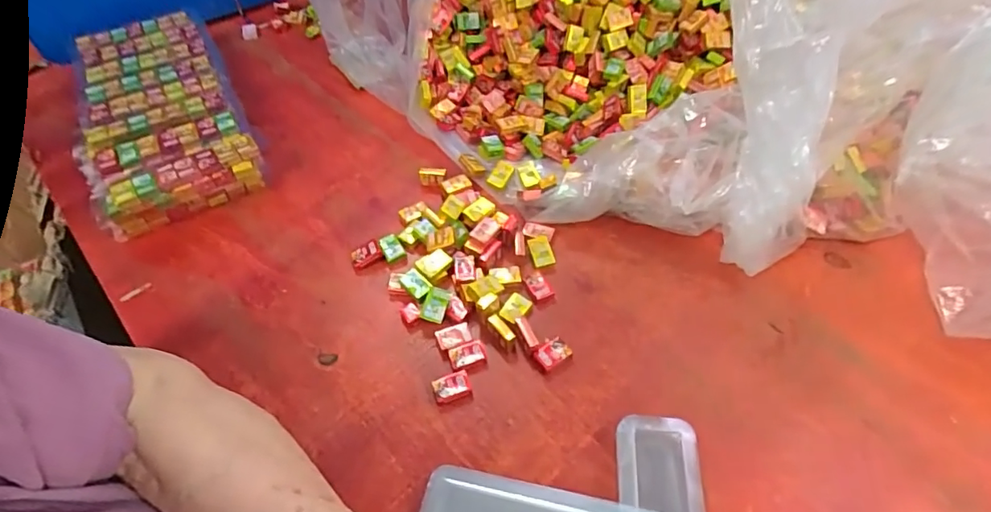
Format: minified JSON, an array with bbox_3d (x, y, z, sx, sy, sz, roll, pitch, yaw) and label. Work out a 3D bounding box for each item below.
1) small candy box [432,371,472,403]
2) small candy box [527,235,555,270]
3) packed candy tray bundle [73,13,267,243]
[{"bbox_3d":[-0.030,0.091,0.360,0.026,0.005,0.018,-18,54,-12],"label":"small candy box"},{"bbox_3d":[0.038,-0.005,0.428,0.017,0.006,0.026,-15,54,-11],"label":"small candy box"},{"bbox_3d":[-0.341,-0.151,0.529,0.140,0.046,0.295,-25,56,-17],"label":"packed candy tray bundle"}]

